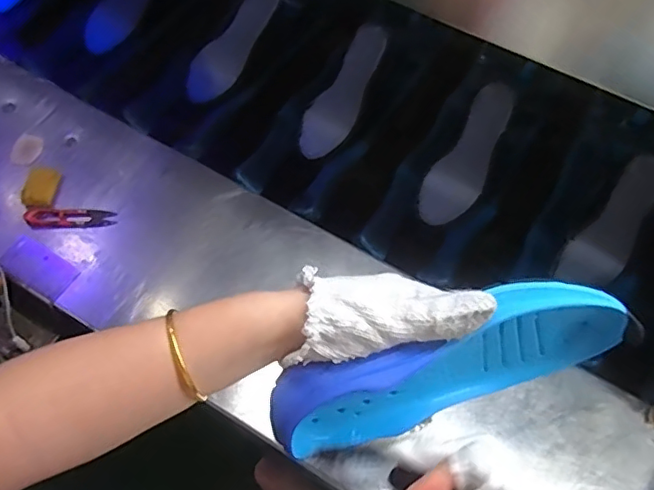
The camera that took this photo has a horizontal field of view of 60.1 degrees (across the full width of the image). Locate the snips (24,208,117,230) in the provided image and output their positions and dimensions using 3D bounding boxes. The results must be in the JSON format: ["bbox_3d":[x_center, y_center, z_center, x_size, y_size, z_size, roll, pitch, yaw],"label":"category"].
[{"bbox_3d":[-0.306,-0.030,0.670,0.104,0.006,0.028,1,59,-4],"label":"snips"}]

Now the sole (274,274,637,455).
[{"bbox_3d":[0.076,0.079,0.366,0.219,0.091,0.045,-20,62,2],"label":"sole"}]

